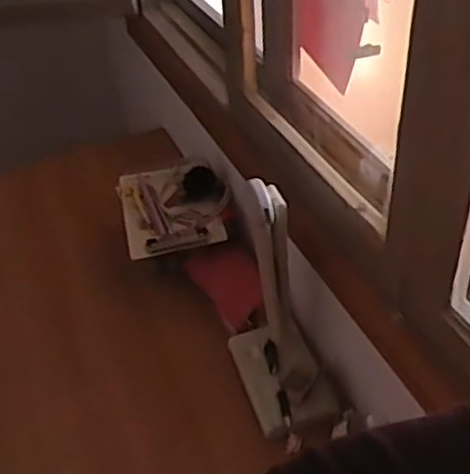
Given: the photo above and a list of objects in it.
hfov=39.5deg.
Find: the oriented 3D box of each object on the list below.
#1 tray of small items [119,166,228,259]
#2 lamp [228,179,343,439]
[{"bbox_3d":[-0.100,-0.058,1.088,0.170,0.044,0.215,-12,42,-6],"label":"tray of small items"},{"bbox_3d":[0.049,0.082,0.807,0.104,0.287,0.147,-16,43,-10],"label":"lamp"}]

